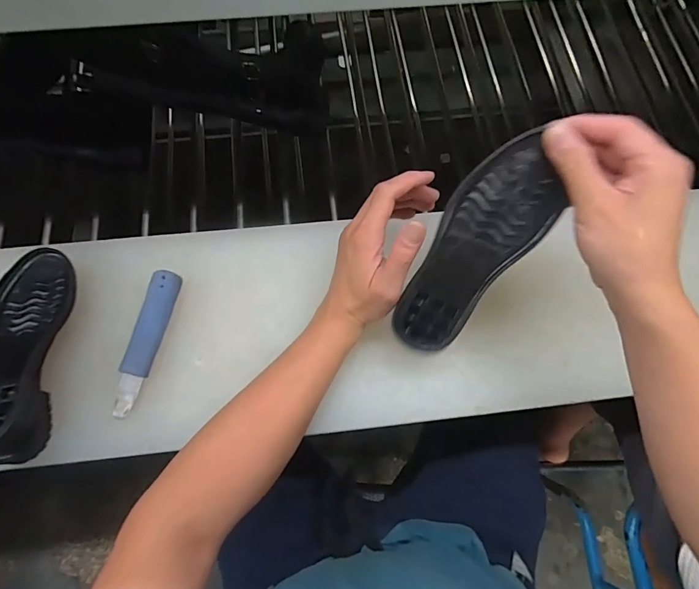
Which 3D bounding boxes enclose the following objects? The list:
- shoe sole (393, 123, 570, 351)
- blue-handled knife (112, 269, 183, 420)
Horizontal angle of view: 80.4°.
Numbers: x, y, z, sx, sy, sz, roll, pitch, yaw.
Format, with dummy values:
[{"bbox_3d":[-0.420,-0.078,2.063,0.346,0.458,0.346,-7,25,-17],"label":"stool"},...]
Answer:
[{"bbox_3d":[0.109,-0.035,0.362,0.075,0.025,0.197,34,108,11],"label":"shoe sole"},{"bbox_3d":[-0.215,0.049,0.435,0.028,0.015,0.153,11,72,4],"label":"blue-handled knife"}]

